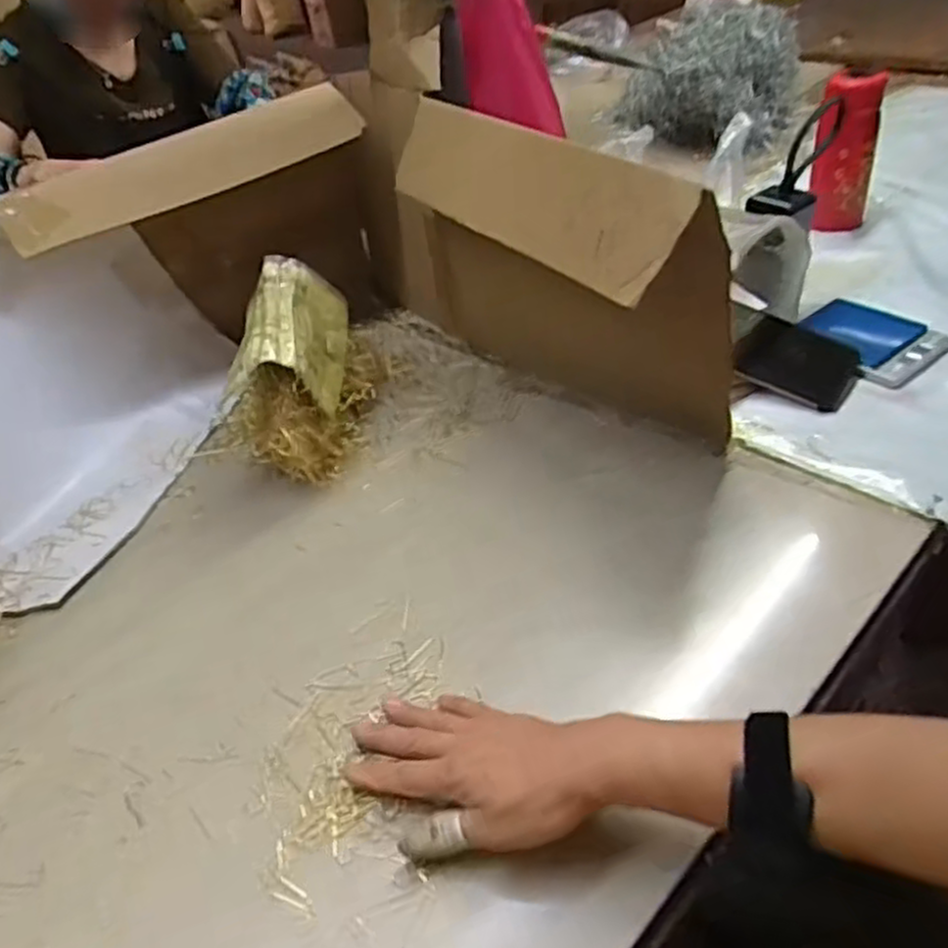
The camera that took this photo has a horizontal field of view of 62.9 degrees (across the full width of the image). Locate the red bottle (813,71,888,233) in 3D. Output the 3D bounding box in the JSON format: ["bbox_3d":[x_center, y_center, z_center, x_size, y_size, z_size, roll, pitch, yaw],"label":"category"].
[{"bbox_3d":[0.452,-0.385,0.944,0.067,0.176,0.059,9,42,20],"label":"red bottle"}]

